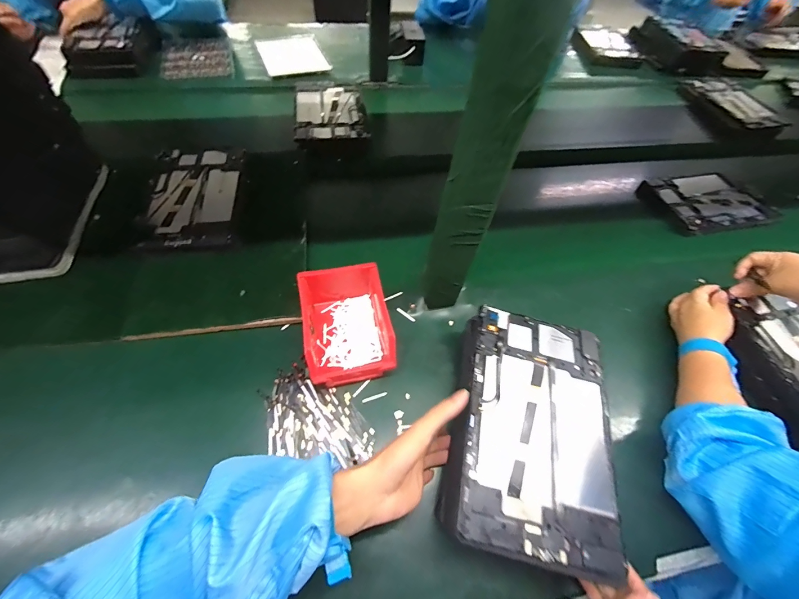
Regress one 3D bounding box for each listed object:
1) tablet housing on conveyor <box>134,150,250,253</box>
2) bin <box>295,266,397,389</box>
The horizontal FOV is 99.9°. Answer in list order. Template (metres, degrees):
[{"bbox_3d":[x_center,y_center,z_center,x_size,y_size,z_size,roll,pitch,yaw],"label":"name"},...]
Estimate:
[{"bbox_3d":[-0.346,-0.175,0.570,0.148,0.025,0.244,-5,58,-8],"label":"tablet housing on conveyor"},{"bbox_3d":[-0.065,0.025,0.454,0.120,0.074,0.161,-10,59,-11],"label":"bin"}]

